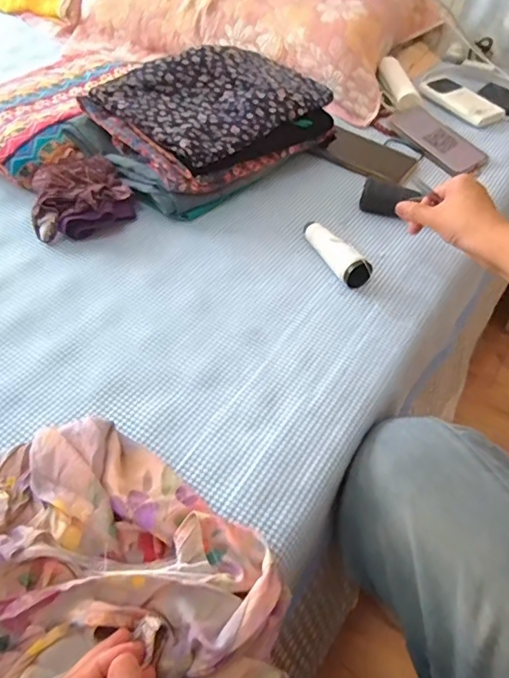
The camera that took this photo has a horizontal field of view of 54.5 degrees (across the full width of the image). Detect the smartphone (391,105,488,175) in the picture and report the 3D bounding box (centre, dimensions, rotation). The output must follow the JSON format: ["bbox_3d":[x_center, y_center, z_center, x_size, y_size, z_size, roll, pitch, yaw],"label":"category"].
[{"bbox_3d":[0.291,-0.320,0.789,0.075,0.007,0.161,-33,67,-15],"label":"smartphone"}]

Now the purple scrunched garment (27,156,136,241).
[{"bbox_3d":[-0.228,-0.190,0.657,0.125,0.052,0.137,-10,52,-13],"label":"purple scrunched garment"}]

